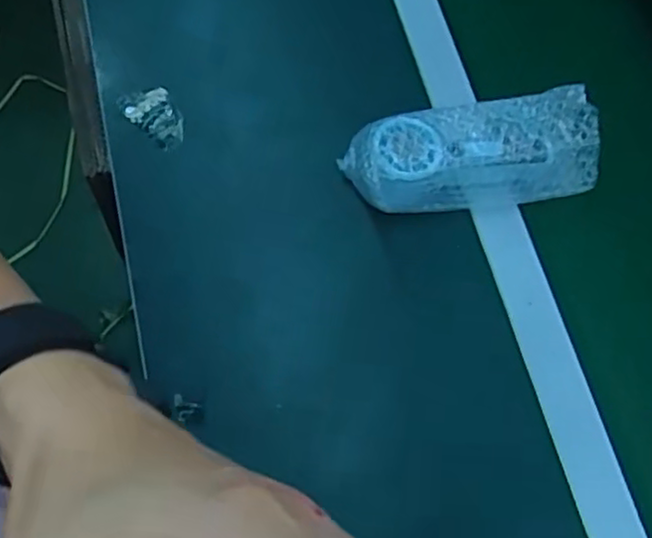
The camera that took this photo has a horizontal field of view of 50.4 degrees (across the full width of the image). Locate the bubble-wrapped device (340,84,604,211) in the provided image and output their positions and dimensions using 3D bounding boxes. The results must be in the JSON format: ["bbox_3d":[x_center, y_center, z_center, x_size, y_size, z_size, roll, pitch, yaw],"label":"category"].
[{"bbox_3d":[0.122,-0.093,0.582,0.206,0.059,0.073,-9,70,-2],"label":"bubble-wrapped device"}]

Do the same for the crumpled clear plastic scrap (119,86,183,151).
[{"bbox_3d":[-0.162,-0.149,0.659,0.078,0.014,0.041,42,76,15],"label":"crumpled clear plastic scrap"}]

